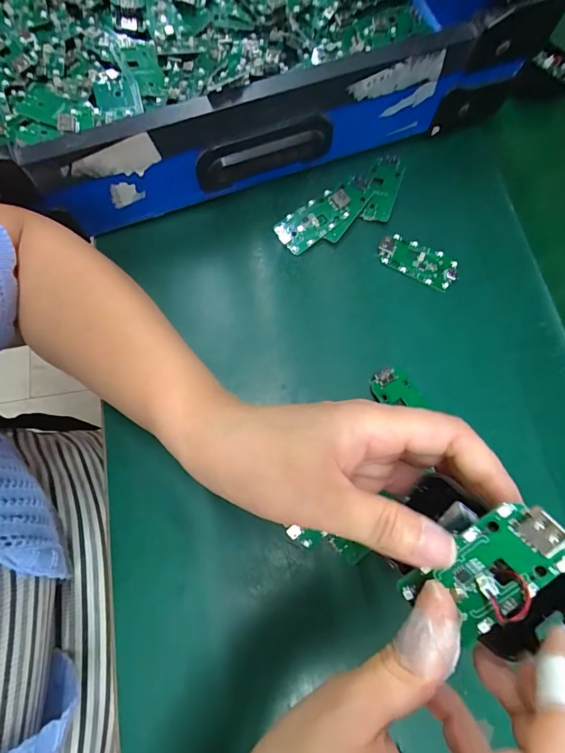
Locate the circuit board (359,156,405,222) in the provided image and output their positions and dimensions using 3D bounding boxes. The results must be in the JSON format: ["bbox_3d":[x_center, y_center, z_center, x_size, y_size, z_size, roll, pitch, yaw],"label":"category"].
[{"bbox_3d":[0.084,-0.158,0.332,0.025,0.004,0.064,19,73,4],"label":"circuit board"}]

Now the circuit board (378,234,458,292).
[{"bbox_3d":[0.108,-0.092,0.316,0.063,0.004,0.031,25,73,5],"label":"circuit board"}]

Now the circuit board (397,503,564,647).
[{"bbox_3d":[0.076,0.074,0.146,0.031,0.006,0.060,46,109,14],"label":"circuit board"}]

